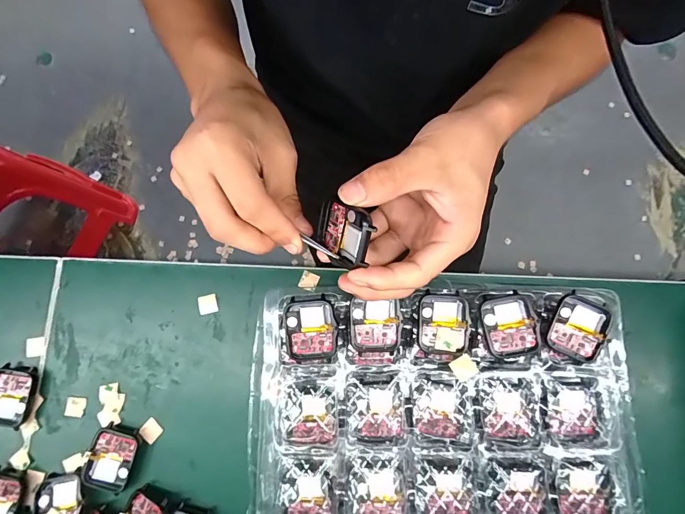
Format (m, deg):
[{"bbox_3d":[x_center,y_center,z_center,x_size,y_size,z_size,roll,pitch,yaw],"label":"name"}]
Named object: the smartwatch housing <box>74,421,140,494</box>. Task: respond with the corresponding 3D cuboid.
[{"bbox_3d":[-0.182,0.158,0.290,0.040,0.010,0.045,21,81,4],"label":"smartwatch housing"}]

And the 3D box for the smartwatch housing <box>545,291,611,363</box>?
[{"bbox_3d":[0.172,0.050,0.269,0.036,0.007,0.042,23,81,4],"label":"smartwatch housing"}]

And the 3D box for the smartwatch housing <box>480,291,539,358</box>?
[{"bbox_3d":[0.122,0.051,0.270,0.035,0.007,0.043,-12,80,-2],"label":"smartwatch housing"}]

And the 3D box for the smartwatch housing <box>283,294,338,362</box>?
[{"bbox_3d":[-0.024,0.053,0.270,0.038,0.008,0.045,-2,80,0],"label":"smartwatch housing"}]

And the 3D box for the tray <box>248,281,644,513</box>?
[{"bbox_3d":[0.069,0.169,0.270,0.265,0.046,0.286,1,80,0],"label":"tray"}]

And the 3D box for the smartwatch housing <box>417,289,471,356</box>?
[{"bbox_3d":[0.075,0.049,0.275,0.036,0.006,0.046,3,80,1],"label":"smartwatch housing"}]

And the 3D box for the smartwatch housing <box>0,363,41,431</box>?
[{"bbox_3d":[-0.270,0.115,0.301,0.037,0.012,0.047,12,80,3],"label":"smartwatch housing"}]

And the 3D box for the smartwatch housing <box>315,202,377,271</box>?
[{"bbox_3d":[0.000,-0.014,0.227,0.006,0.049,0.039,-9,120,-37],"label":"smartwatch housing"}]

